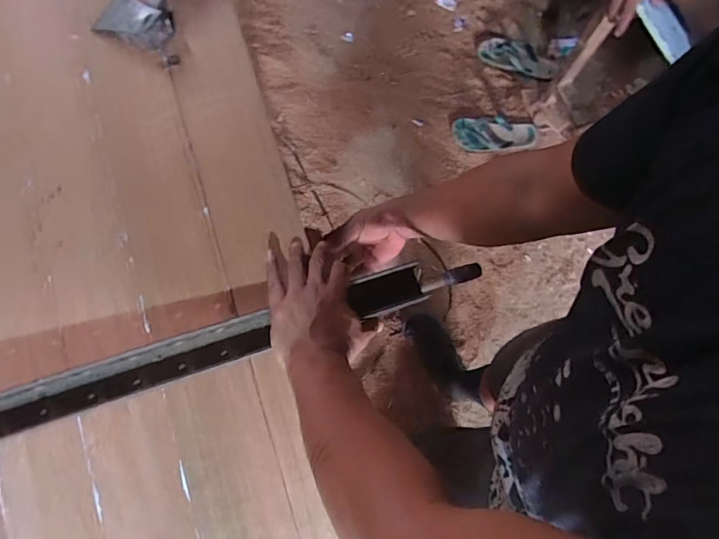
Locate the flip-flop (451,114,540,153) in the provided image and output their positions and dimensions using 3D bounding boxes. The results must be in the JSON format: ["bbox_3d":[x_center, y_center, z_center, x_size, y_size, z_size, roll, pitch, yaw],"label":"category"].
[{"bbox_3d":[0.444,-0.448,1.496,0.259,0.058,0.115,-2,78,-1],"label":"flip-flop"}]

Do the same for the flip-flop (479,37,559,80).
[{"bbox_3d":[0.540,-0.722,1.544,0.276,0.035,0.105,32,79,21],"label":"flip-flop"}]

